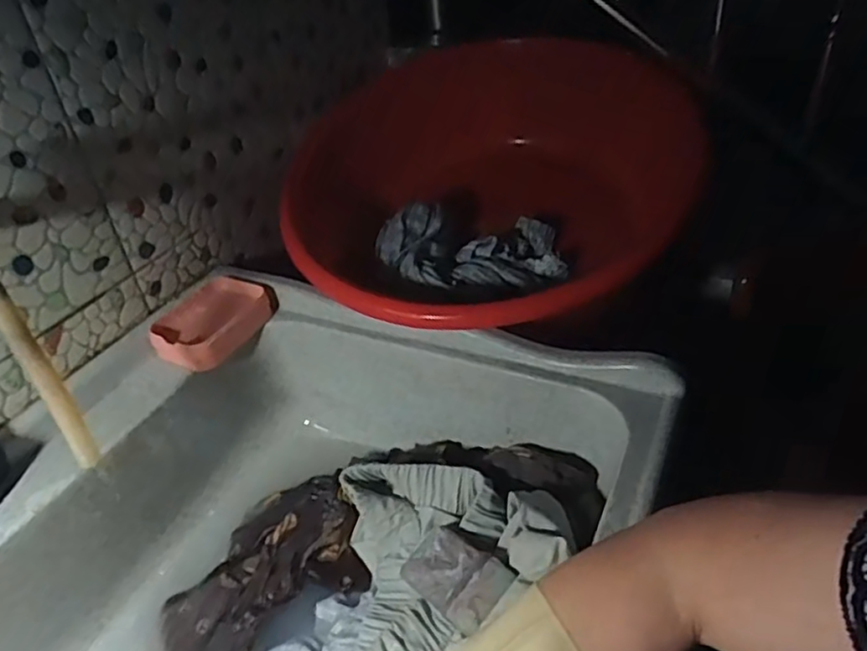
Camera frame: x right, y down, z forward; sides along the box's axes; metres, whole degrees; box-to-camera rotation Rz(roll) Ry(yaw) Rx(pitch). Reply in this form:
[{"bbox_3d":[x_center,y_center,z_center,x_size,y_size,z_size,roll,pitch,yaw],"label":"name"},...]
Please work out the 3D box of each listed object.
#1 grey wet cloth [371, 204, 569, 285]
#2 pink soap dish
[{"bbox_3d":[0.050,-0.101,0.845,0.246,0.049,0.155,6,36,-3],"label":"grey wet cloth"},{"bbox_3d":[-0.250,-0.006,0.736,0.098,0.033,0.133,14,41,27],"label":"pink soap dish"}]

